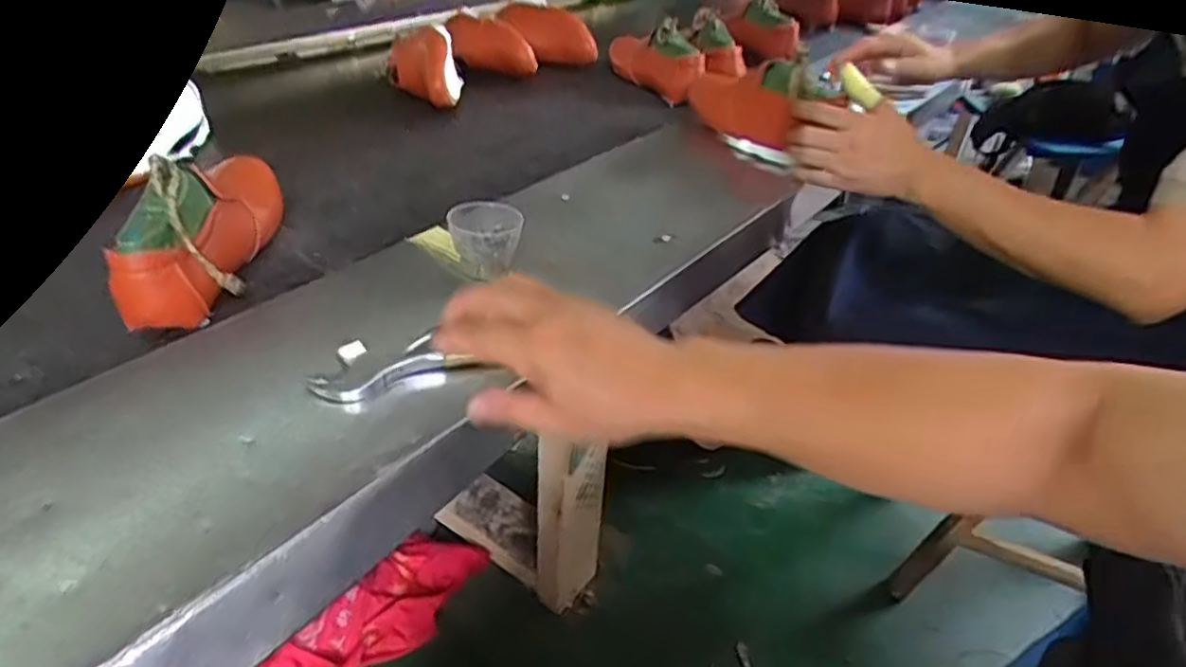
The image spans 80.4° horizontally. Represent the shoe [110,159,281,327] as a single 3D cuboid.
[{"bbox_3d":[-0.358,-0.115,0.649,0.090,0.095,0.232,-3,37,-10],"label":"shoe"}]

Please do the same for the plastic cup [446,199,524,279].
[{"bbox_3d":[-0.095,-0.081,0.613,0.066,0.048,0.058,3,36,-2],"label":"plastic cup"}]

